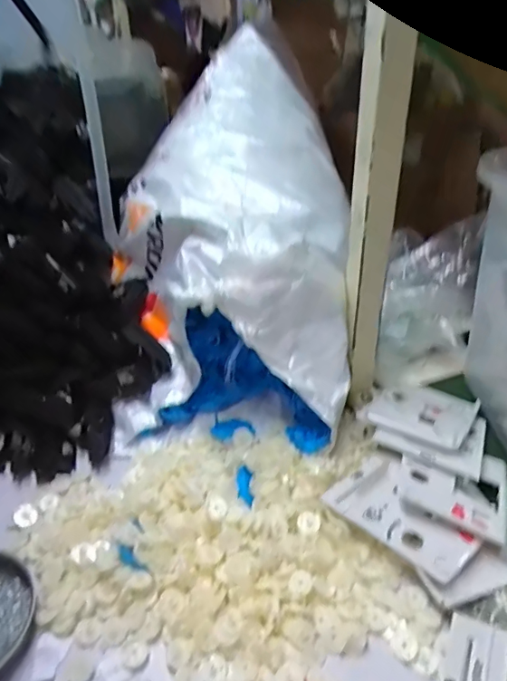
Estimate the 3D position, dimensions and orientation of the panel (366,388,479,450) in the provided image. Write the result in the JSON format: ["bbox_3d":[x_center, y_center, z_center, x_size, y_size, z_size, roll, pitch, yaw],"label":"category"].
[{"bbox_3d":[0.217,0.090,0.652,0.111,0.007,0.140,16,23,29],"label":"panel"}]

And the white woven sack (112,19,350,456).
[{"bbox_3d":[-0.042,-0.210,0.794,0.328,0.210,0.715,0,52,1],"label":"white woven sack"}]

